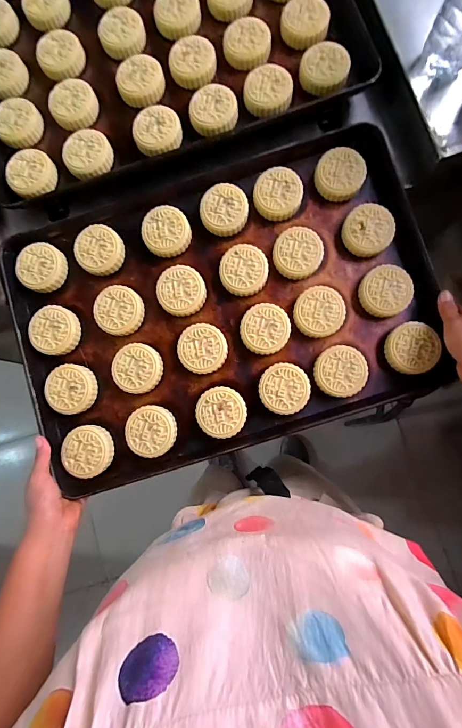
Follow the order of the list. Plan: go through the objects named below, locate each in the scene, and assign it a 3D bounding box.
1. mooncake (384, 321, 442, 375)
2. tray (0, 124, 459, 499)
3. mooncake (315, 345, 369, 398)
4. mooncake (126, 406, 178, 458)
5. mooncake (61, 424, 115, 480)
[{"bbox_3d":[0.254,-0.021,0.497,0.068,0.025,0.068,-1,83,7],"label":"mooncake"},{"bbox_3d":[-0.013,-0.081,0.518,0.579,0.033,0.393,-16,85,1],"label":"tray"},{"bbox_3d":[0.155,0.010,0.499,0.070,0.024,0.070,3,85,5],"label":"mooncake"},{"bbox_3d":[-0.116,0.098,0.513,0.071,0.025,0.072,3,85,3],"label":"mooncake"},{"bbox_3d":[-0.205,0.125,0.508,0.067,0.026,0.069,19,88,0],"label":"mooncake"}]

